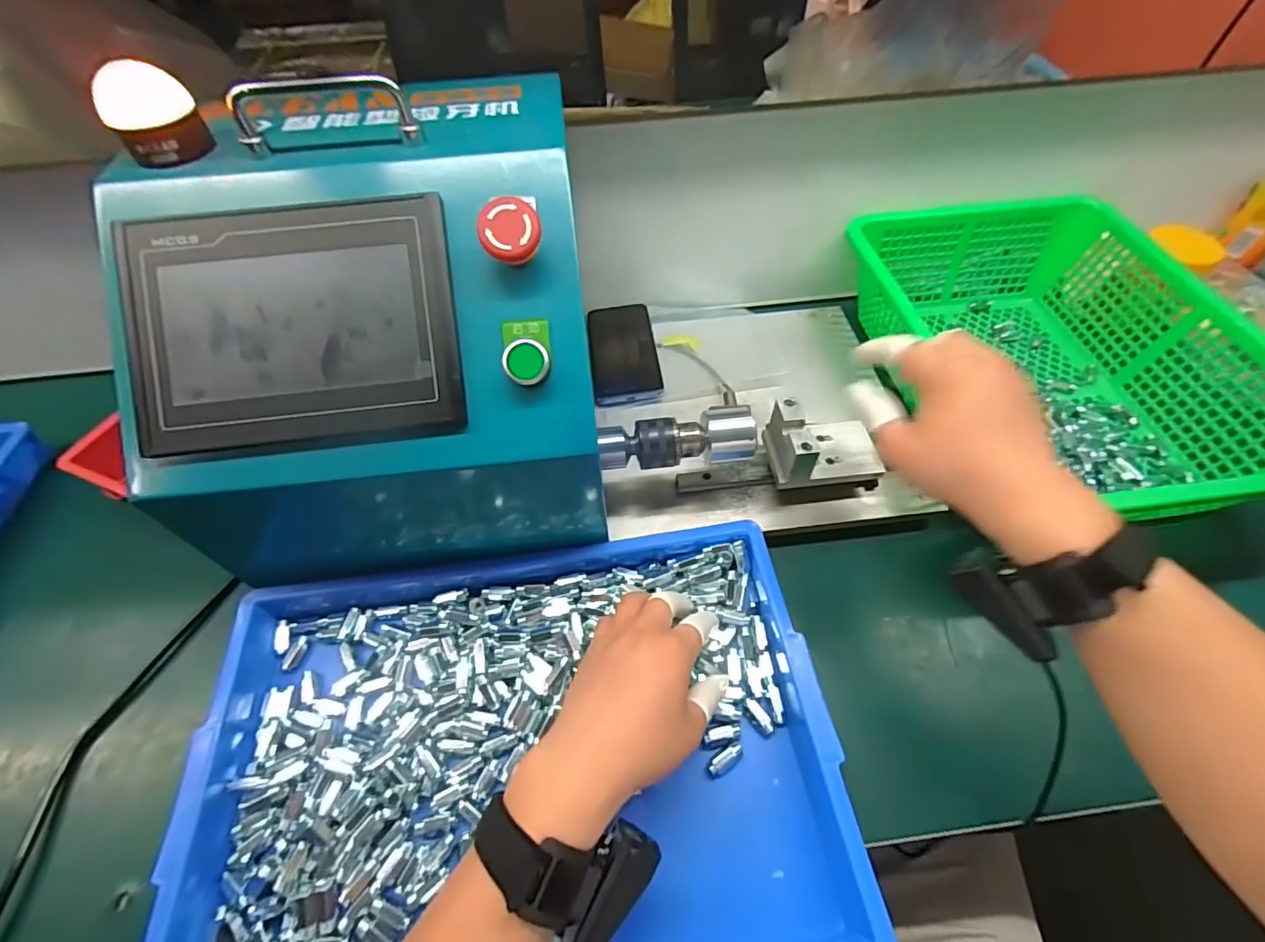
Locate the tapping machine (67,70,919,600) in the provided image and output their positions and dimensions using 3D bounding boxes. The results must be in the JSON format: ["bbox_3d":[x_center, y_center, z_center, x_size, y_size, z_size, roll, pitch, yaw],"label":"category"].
[{"bbox_3d":[-0.063,-0.117,0.449,0.538,0.264,0.275,-5,55,-2],"label":"tapping machine"}]

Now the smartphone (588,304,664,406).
[{"bbox_3d":[-0.010,-0.135,0.605,0.071,0.009,0.154,-6,55,-2],"label":"smartphone"}]

